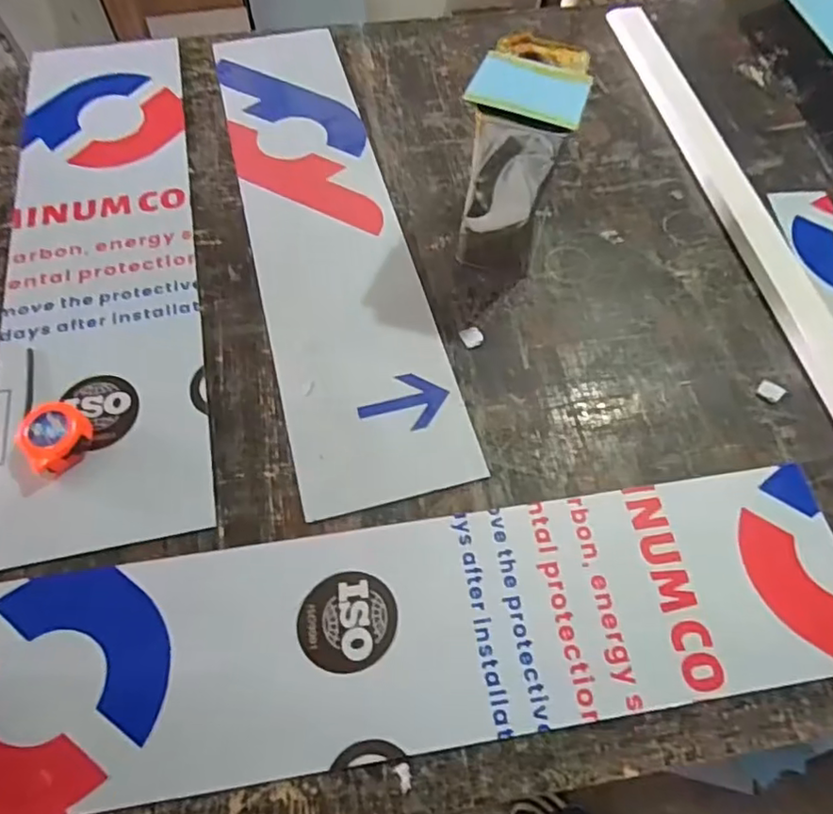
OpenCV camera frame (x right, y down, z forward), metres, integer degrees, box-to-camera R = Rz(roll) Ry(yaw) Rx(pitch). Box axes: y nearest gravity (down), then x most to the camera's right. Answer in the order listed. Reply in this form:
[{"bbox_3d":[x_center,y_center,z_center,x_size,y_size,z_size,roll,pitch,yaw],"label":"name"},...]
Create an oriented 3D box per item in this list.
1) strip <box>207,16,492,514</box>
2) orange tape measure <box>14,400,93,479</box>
[{"bbox_3d":[-0.141,-0.277,0.883,0.203,0.009,0.893,-13,63,-9],"label":"strip"},{"bbox_3d":[-0.406,0.035,0.683,0.069,0.044,0.072,39,67,18],"label":"orange tape measure"}]

